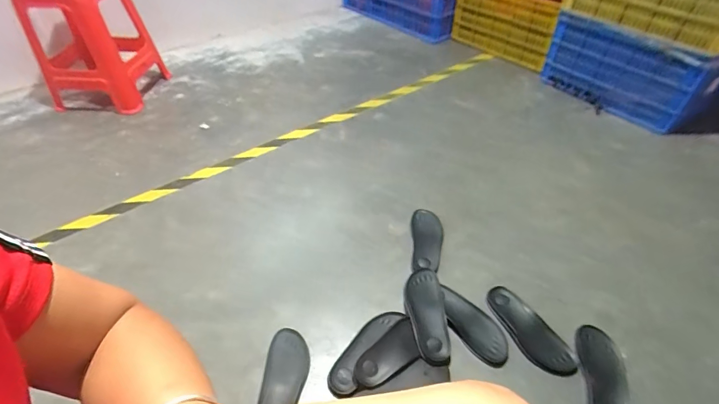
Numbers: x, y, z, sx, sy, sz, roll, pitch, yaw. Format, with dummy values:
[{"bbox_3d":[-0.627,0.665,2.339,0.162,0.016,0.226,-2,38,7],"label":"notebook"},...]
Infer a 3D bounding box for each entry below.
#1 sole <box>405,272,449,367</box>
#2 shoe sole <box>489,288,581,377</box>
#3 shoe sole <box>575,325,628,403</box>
[{"bbox_3d":[0.158,0.265,0.918,0.089,0.017,0.232,-1,47,0],"label":"sole"},{"bbox_3d":[0.394,0.299,0.909,0.091,0.021,0.231,-24,52,-20],"label":"shoe sole"},{"bbox_3d":[0.521,0.376,0.825,0.087,0.025,0.231,7,48,7],"label":"shoe sole"}]

